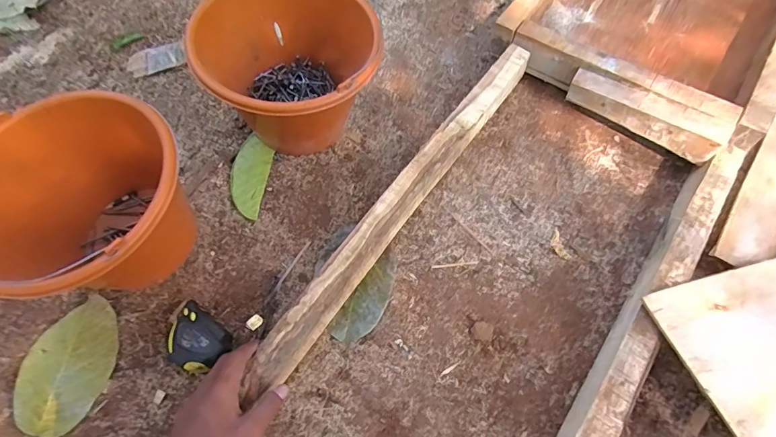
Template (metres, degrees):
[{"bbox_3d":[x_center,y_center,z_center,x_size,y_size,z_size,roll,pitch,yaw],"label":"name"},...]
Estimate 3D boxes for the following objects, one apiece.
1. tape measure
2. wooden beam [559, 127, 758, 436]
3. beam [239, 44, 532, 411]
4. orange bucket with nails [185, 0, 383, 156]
[{"bbox_3d":[-0.238,0.154,0.529,0.080,0.041,0.062,32,70,15],"label":"tape measure"},{"bbox_3d":[0.260,0.186,0.492,0.044,0.063,0.618,33,70,16],"label":"wooden beam"},{"bbox_3d":[0.027,-0.030,0.594,0.046,0.059,0.619,33,70,16],"label":"beam"},{"bbox_3d":[-0.126,-0.197,0.613,0.227,0.188,0.226,-1,65,2],"label":"orange bucket with nails"}]

